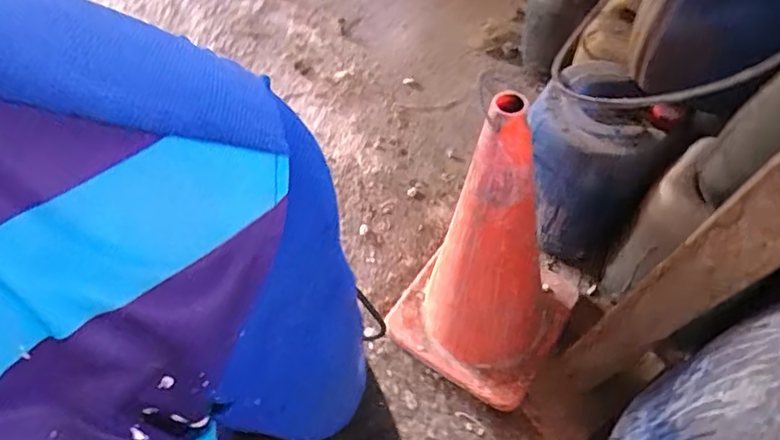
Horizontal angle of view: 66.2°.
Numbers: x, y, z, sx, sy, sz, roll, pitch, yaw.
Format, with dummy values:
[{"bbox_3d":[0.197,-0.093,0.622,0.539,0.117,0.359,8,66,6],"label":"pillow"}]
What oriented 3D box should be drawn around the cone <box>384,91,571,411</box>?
[{"bbox_3d":[0.200,0.082,1.127,0.338,0.681,0.296,29,64,16],"label":"cone"}]

